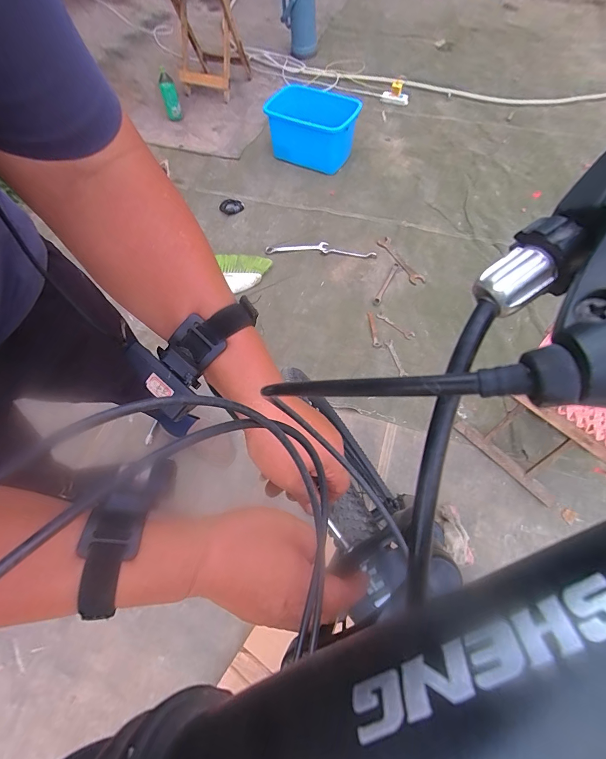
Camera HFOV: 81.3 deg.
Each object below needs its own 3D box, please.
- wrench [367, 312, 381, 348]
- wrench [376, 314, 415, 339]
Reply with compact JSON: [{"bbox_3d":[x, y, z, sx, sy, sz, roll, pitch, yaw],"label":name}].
[{"bbox_3d":[0.245,-0.173,1.234,0.024,0.010,0.145,-7,62,-3],"label":"wrench"},{"bbox_3d":[0.324,-0.187,1.244,0.149,0.013,0.032,32,67,16],"label":"wrench"}]

